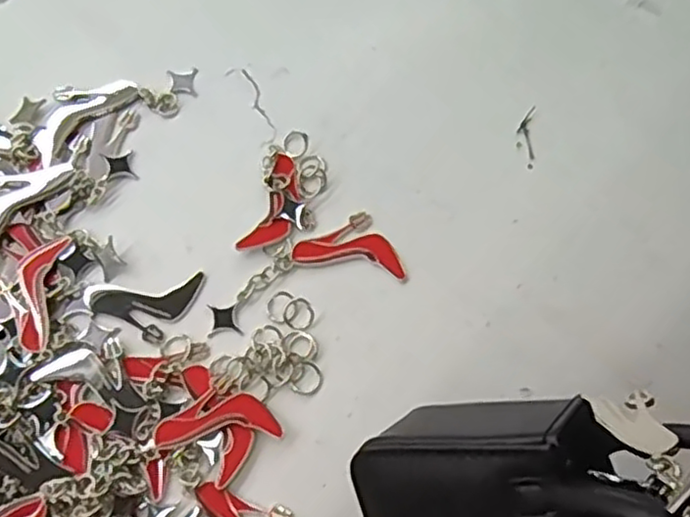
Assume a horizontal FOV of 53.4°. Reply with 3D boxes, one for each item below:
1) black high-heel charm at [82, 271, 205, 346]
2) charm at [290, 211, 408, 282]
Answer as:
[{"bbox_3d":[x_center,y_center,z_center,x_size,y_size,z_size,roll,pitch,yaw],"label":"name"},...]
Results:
[{"bbox_3d":[-0.081,0.021,0.277,0.048,0.004,0.026,-7,71,-1],"label":"black high-heel charm"},{"bbox_3d":[0.004,-0.008,0.284,0.047,0.004,0.026,10,72,4],"label":"charm"}]

